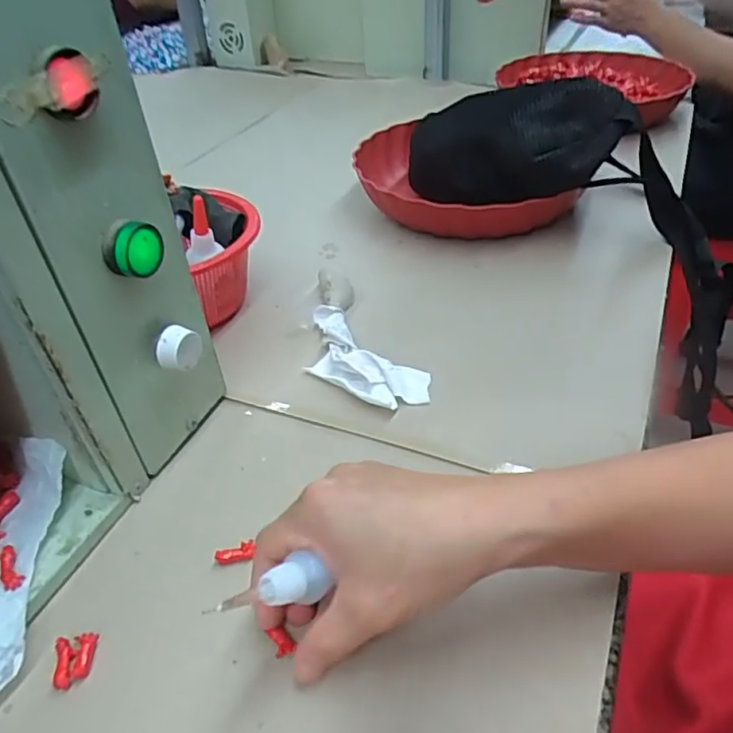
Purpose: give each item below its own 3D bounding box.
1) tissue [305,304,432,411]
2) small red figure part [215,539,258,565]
[{"bbox_3d":[-0.009,-0.007,0.451,0.057,0.017,0.122,-30,46,-28],"label":"tissue"},{"bbox_3d":[-0.072,0.101,0.335,0.020,0.007,0.009,-7,40,-6],"label":"small red figure part"}]

